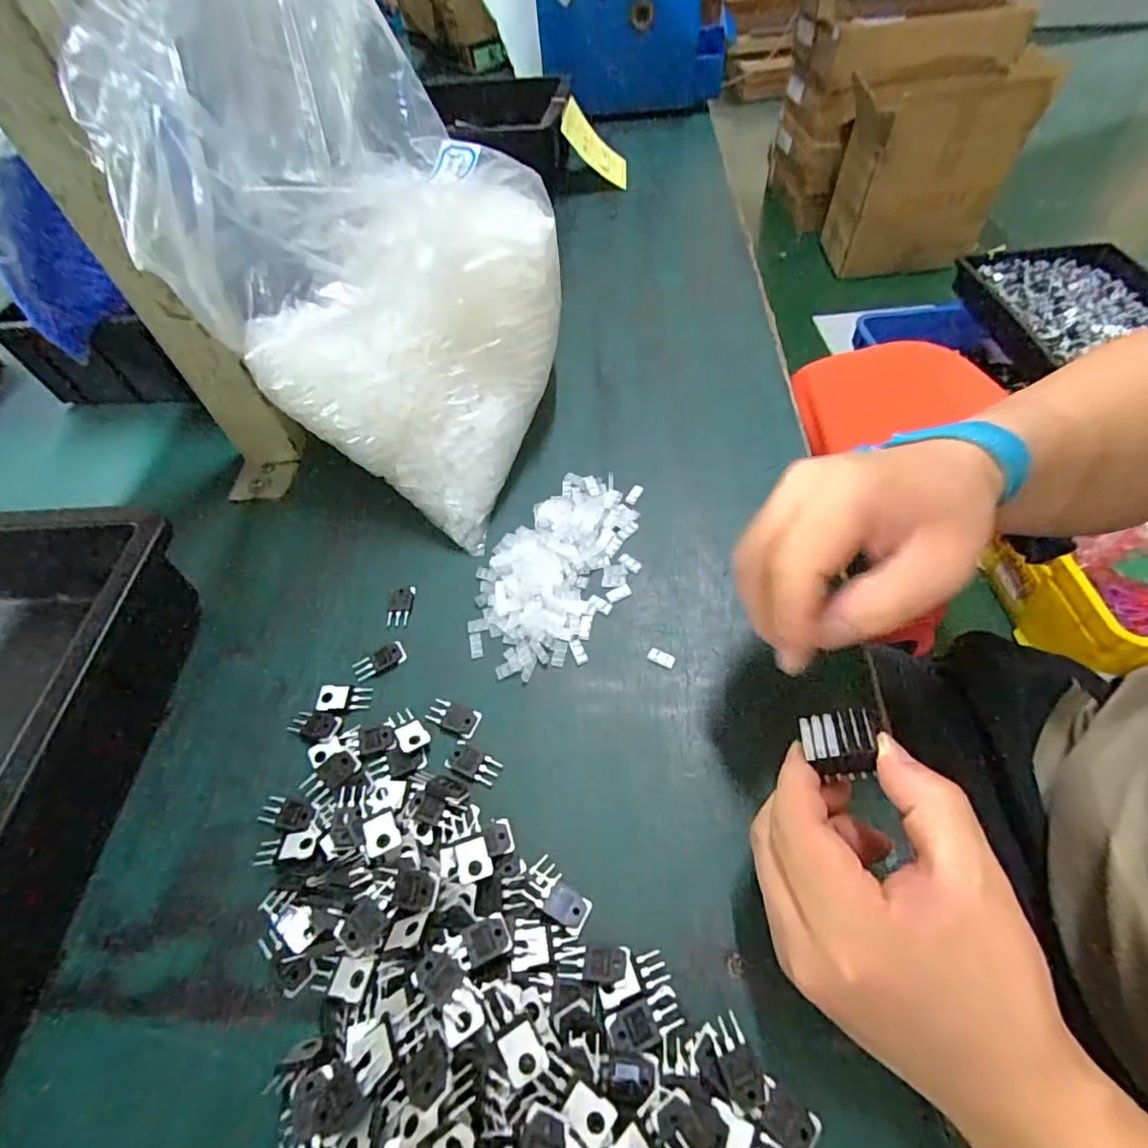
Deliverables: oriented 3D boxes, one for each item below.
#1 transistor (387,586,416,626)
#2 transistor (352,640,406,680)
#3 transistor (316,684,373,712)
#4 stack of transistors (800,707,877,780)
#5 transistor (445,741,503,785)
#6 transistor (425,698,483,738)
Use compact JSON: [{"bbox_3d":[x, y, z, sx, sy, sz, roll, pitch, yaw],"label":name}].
[{"bbox_3d":[-0.115,0.021,0.371,0.016,0.004,0.029,-4,55,2],"label":"transistor"},{"bbox_3d":[-0.121,0.053,0.348,0.031,0.004,0.016,-27,57,-15],"label":"transistor"},{"bbox_3d":[-0.138,0.074,0.334,0.032,0.004,0.017,2,55,6],"label":"transistor"},{"bbox_3d":[0.113,0.073,0.239,0.026,0.016,0.026,-14,60,17],"label":"stack of transistors"},{"bbox_3d":[-0.055,0.102,0.305,0.028,0.004,0.015,18,58,17],"label":"transistor"},{"bbox_3d":[-0.069,0.082,0.322,0.031,0.004,0.016,15,57,14],"label":"transistor"}]

